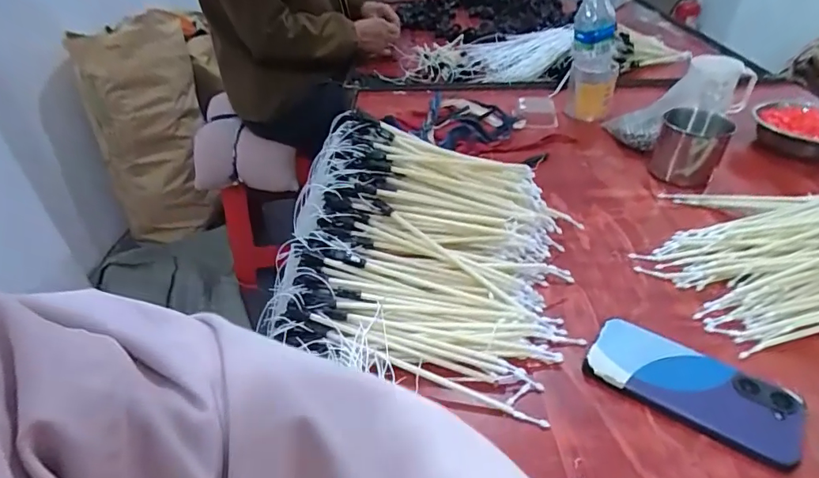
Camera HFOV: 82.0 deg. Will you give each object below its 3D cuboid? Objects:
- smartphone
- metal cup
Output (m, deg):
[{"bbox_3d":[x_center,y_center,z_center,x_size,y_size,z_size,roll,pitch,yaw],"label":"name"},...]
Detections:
[{"bbox_3d":[0.246,0.128,0.415,0.163,0.016,0.074,23,44,29],"label":"smartphone"},{"bbox_3d":[0.412,-0.133,0.696,0.088,0.092,0.082,20,43,26],"label":"metal cup"}]

